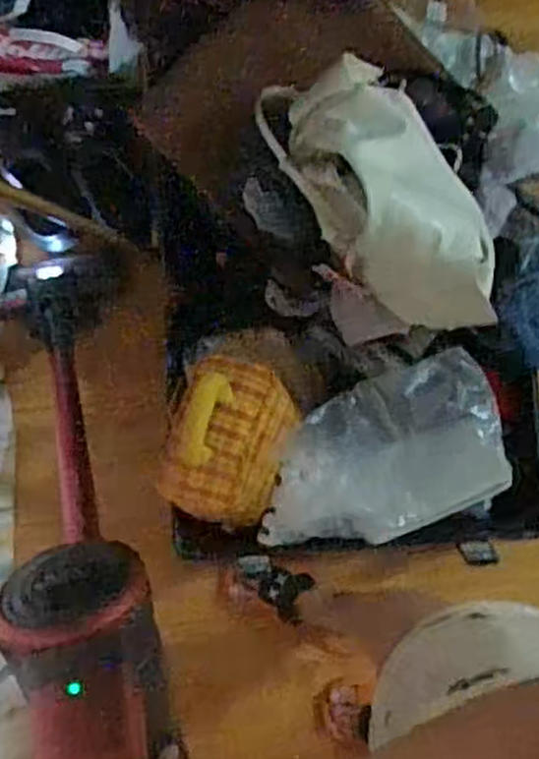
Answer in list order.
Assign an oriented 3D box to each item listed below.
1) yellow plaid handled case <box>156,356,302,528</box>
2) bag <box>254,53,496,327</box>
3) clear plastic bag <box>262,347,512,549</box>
[{"bbox_3d":[-0.059,0.094,1.130,0.201,0.106,0.248,2,104,-22],"label":"yellow plaid handled case"},{"bbox_3d":[0.159,-0.243,0.988,0.194,0.158,0.394,-28,82,-6],"label":"bag"},{"bbox_3d":[0.150,0.118,1.118,0.364,0.084,0.243,-21,101,3],"label":"clear plastic bag"}]

